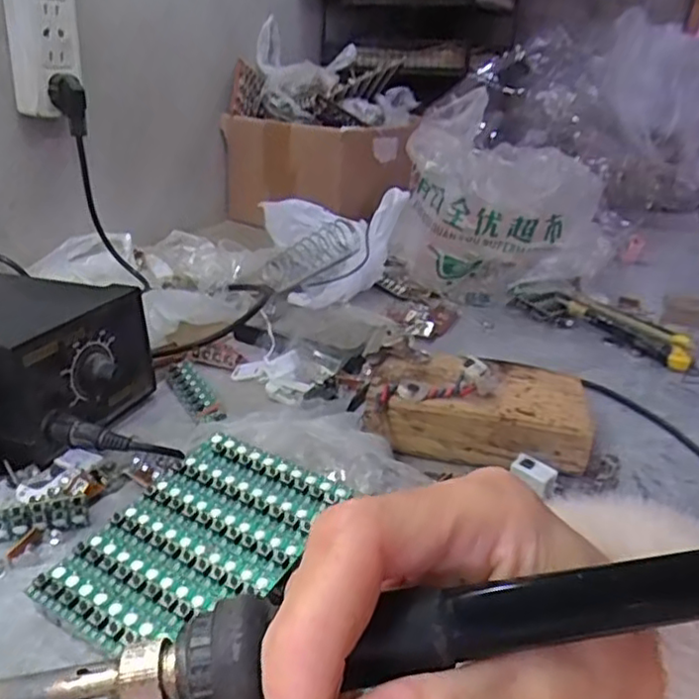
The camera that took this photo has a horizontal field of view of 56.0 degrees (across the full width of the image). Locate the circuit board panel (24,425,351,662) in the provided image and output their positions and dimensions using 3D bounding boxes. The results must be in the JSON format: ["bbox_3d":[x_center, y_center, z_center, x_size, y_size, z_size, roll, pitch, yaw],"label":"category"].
[{"bbox_3d":[-0.074,0.092,0.321,0.093,0.004,0.129,20,39,28],"label":"circuit board panel"}]

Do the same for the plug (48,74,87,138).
[{"bbox_3d":[-0.252,-0.220,0.591,0.030,0.051,0.017,-7,29,-22],"label":"plug"}]

